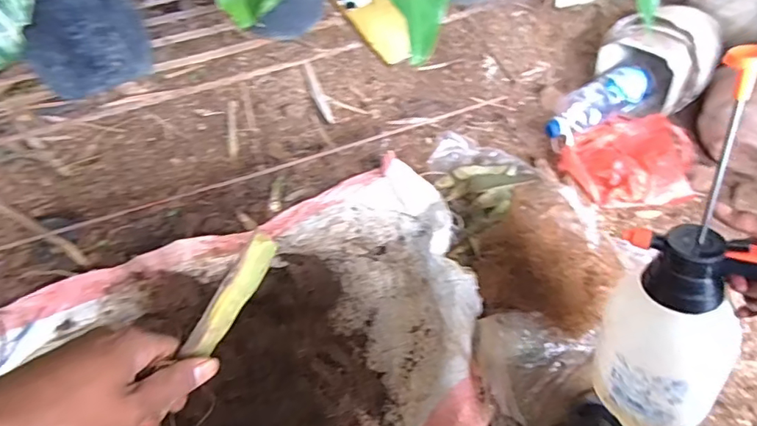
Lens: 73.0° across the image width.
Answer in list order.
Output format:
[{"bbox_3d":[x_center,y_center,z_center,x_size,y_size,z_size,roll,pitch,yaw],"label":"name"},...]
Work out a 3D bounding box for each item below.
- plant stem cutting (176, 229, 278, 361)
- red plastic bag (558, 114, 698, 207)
[{"bbox_3d":[-0.113,0.063,0.401,0.018,0.026,0.113,18,51,11],"label":"plant stem cutting"},{"bbox_3d":[0.466,-0.090,0.934,0.222,0.052,0.194,-26,61,-17],"label":"red plastic bag"}]

